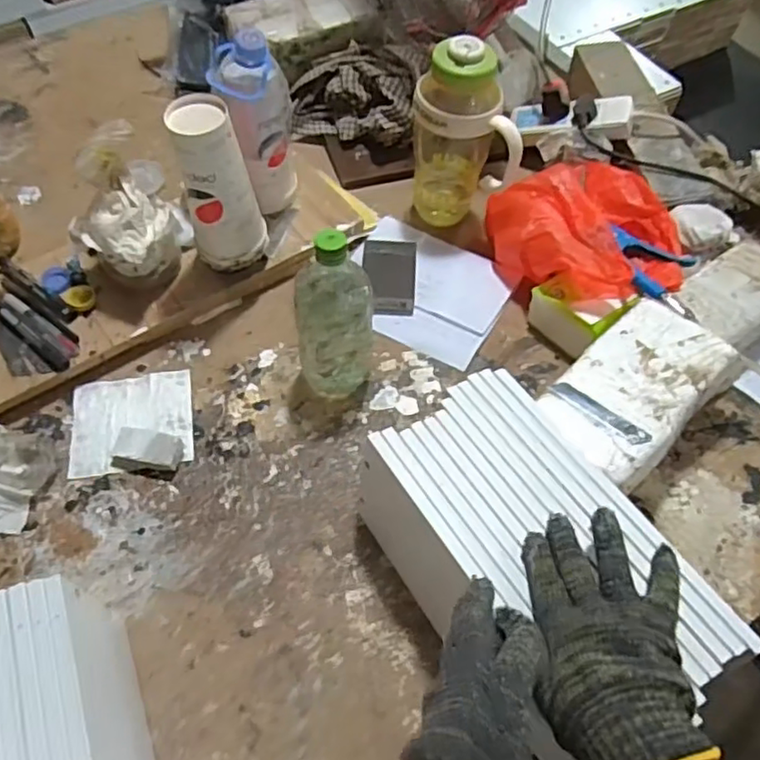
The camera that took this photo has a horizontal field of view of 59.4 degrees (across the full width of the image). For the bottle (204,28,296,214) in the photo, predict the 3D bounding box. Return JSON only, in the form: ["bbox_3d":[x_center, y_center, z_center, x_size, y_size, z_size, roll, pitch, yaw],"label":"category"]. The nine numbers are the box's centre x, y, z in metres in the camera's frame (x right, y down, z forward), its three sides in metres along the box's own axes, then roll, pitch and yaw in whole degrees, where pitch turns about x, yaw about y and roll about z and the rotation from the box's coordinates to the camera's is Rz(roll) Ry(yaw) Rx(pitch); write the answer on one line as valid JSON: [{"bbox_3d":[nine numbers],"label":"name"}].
[{"bbox_3d":[-0.145,-0.289,0.773,0.087,0.193,0.088,-6,59,-7],"label":"bottle"}]

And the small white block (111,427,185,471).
[{"bbox_3d":[-0.244,0.074,0.694,0.071,0.023,0.036,7,58,0],"label":"small white block"}]

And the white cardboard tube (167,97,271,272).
[{"bbox_3d":[-0.173,-0.209,0.728,0.084,0.179,0.076,-10,60,-10],"label":"white cardboard tube"}]

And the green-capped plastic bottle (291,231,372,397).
[{"bbox_3d":[-0.048,-0.057,0.683,0.081,0.195,0.071,0,58,-4],"label":"green-capped plastic bottle"}]

